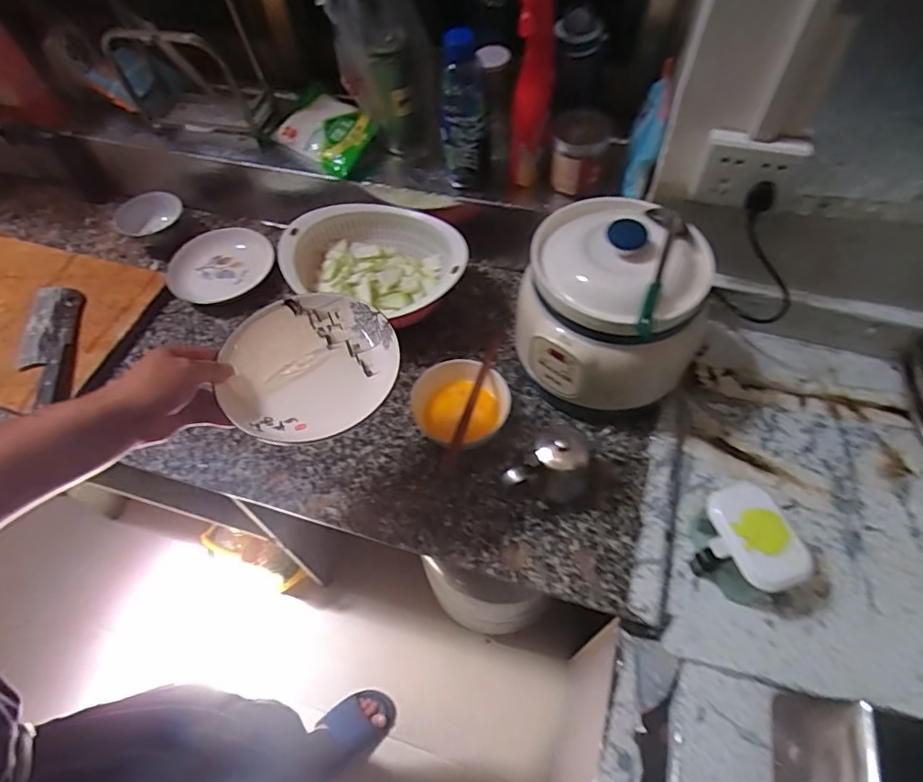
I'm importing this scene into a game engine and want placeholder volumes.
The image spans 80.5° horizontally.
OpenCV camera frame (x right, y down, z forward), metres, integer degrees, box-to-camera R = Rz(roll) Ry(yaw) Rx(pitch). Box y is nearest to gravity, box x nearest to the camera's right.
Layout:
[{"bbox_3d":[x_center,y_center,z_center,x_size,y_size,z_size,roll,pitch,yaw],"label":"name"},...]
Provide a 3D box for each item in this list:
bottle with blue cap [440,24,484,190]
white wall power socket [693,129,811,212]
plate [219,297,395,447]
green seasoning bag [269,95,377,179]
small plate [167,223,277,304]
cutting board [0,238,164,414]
[{"bbox_3d":[0.003,-0.385,0.762,0.064,0.201,0.051,-10,58,-5],"label":"bottle with blue cap"},{"bbox_3d":[0.348,-0.260,0.653,0.115,0.087,0.020,11,59,9],"label":"white wall power socket"},{"bbox_3d":[-0.152,-0.024,0.553,0.167,0.033,0.170,-1,57,1],"label":"plate"},{"bbox_3d":[-0.231,-0.430,0.927,0.122,0.062,0.160,-38,64,-20],"label":"green seasoning bag"},{"bbox_3d":[-0.405,-0.206,0.927,0.176,0.042,0.156,-30,61,-16],"label":"small plate"},{"bbox_3d":[-0.728,-0.123,0.880,0.410,0.035,0.292,14,59,10],"label":"cutting board"}]

